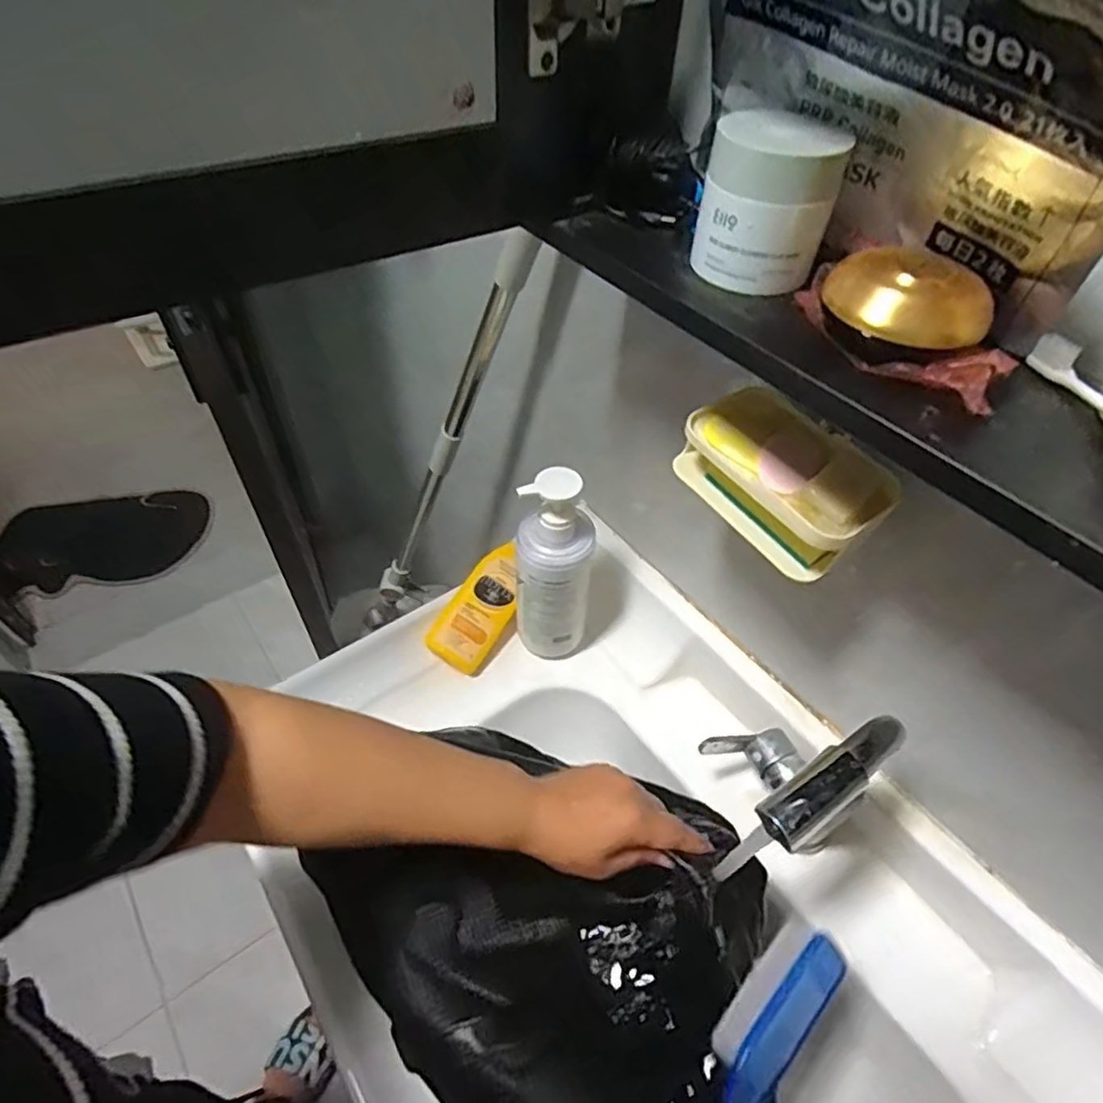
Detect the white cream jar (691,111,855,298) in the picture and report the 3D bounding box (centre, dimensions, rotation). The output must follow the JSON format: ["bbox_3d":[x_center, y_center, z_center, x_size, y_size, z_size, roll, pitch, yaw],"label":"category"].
[{"bbox_3d":[0.121,-0.195,0.363,0.067,0.071,0.068,18,51,12],"label":"white cream jar"}]

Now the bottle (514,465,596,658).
[{"bbox_3d":[0.003,0.024,0.646,0.070,0.242,0.059,14,50,9],"label":"bottle"}]

